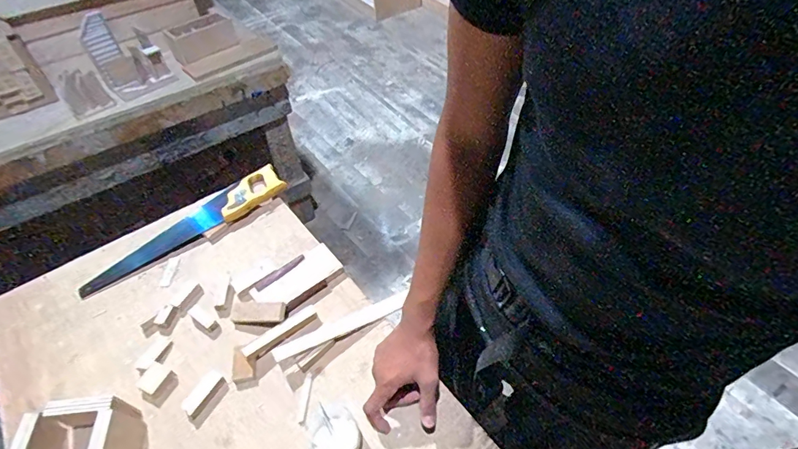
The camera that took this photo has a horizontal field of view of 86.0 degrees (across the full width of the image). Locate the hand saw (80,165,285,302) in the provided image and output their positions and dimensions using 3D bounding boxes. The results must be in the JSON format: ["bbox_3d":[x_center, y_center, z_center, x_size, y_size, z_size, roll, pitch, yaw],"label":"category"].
[{"bbox_3d":[-0.411,-0.004,0.836,0.399,0.034,0.086,-33,55,-23],"label":"hand saw"}]

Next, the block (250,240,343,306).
[{"bbox_3d":[-0.173,0.095,0.740,0.064,0.020,0.150,35,60,29],"label":"block"}]

